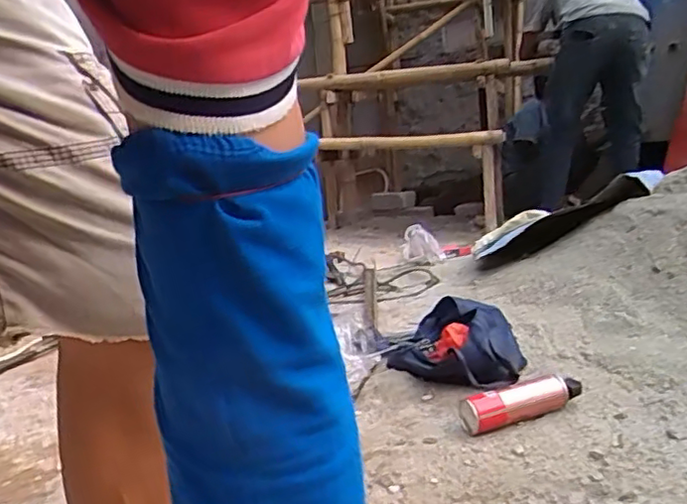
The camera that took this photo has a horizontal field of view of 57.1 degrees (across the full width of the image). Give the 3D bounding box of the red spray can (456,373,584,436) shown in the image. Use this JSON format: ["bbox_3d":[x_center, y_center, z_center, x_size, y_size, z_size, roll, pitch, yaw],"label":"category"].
[{"bbox_3d":[0.343,0.282,1.189,0.253,0.060,0.074,-8,13,-13],"label":"red spray can"}]

